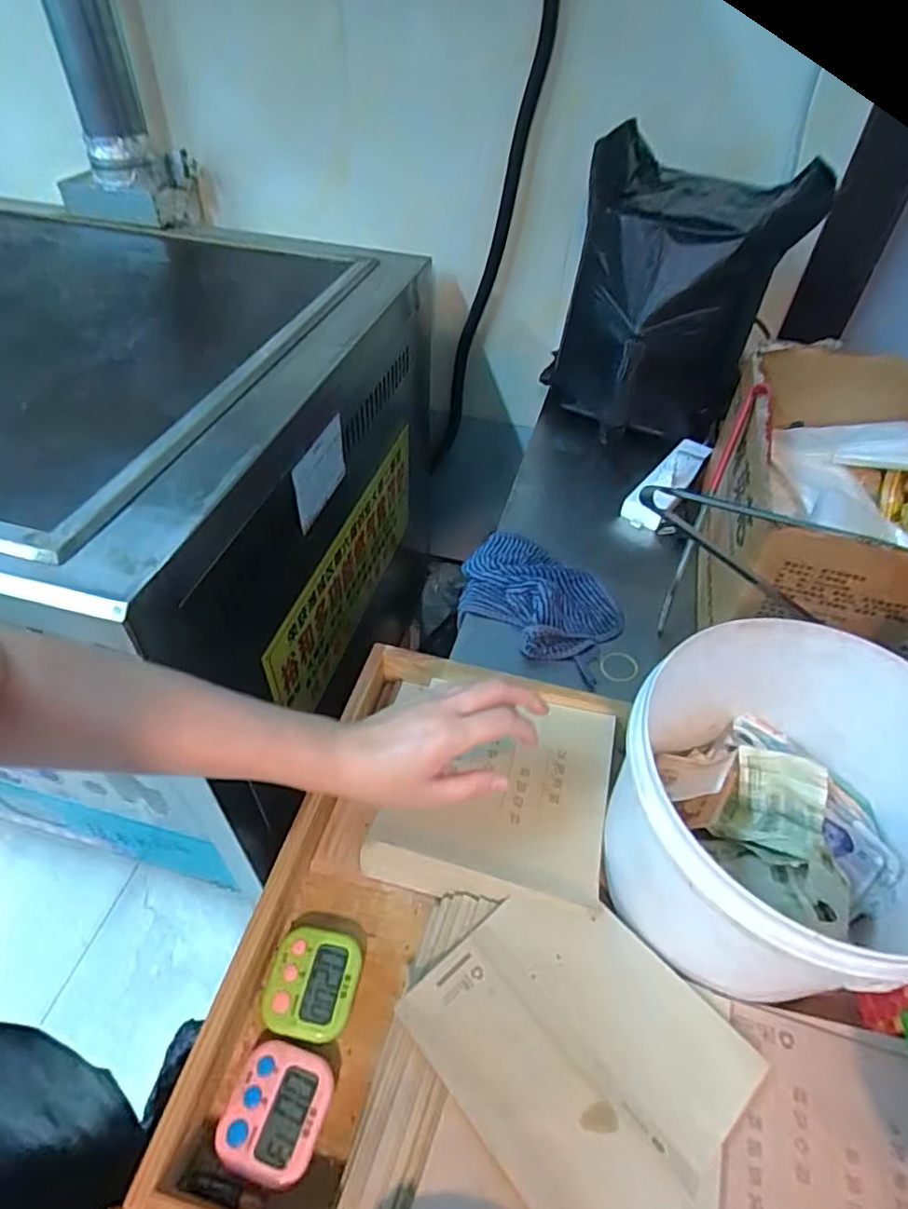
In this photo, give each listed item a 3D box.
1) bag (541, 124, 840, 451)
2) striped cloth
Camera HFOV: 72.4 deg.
[{"bbox_3d":[0.295,-0.407,0.854,0.246,0.312,0.207,-5,47,-8],"label":"bag"},{"bbox_3d":[0.090,-0.012,0.702,0.133,0.049,0.195,-34,57,-30],"label":"striped cloth"}]

